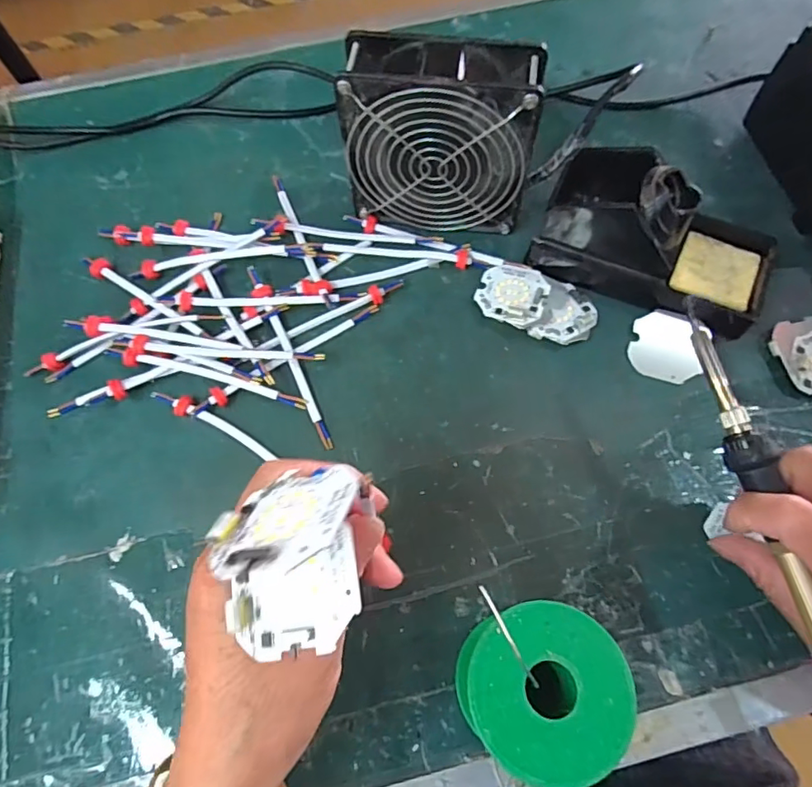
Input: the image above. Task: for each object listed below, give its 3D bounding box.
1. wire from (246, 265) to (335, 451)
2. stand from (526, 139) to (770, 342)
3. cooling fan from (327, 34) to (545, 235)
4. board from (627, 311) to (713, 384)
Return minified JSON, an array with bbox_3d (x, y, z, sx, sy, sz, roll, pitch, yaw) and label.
[{"bbox_3d":[-0.080,-0.027,0.357,0.012,0.012,0.141,-23,68,-7],"label":"wire"},{"bbox_3d":[0.167,-0.109,0.350,0.151,0.073,0.084,17,69,9],"label":"stand"},{"bbox_3d":[0.022,-0.163,0.352,0.117,0.117,0.047,9,68,6],"label":"cooling fan"},{"bbox_3d":[0.173,-0.031,0.354,0.045,0.004,0.045,17,77,16],"label":"board"}]

